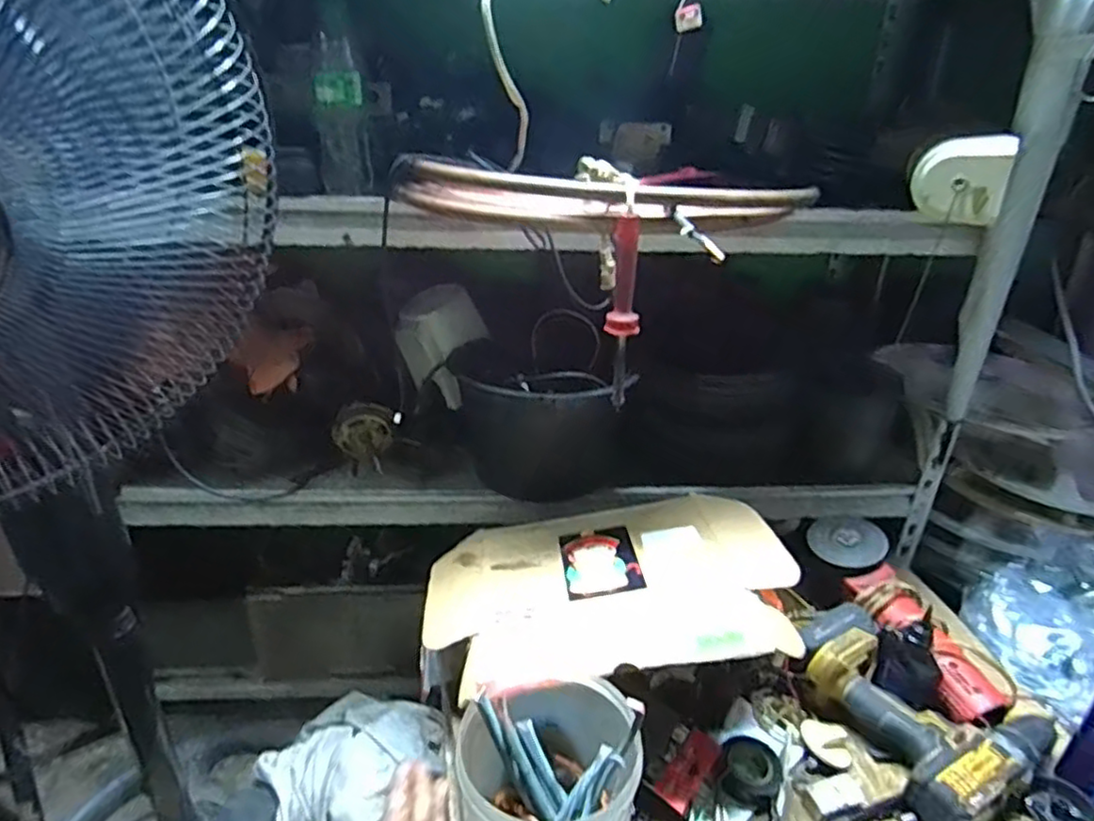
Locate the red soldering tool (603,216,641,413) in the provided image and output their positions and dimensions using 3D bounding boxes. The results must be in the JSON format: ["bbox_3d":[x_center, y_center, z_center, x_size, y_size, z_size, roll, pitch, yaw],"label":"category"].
[{"bbox_3d":[0.069,-0.090,0.615,0.024,0.169,0.030,-6,29,-16],"label":"red soldering tool"}]

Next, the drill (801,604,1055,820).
[{"bbox_3d":[0.375,0.297,0.686,0.187,0.061,0.213,-17,33,-32],"label":"drill"}]

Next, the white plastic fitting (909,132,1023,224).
[{"bbox_3d":[0.431,-0.240,0.693,0.084,0.081,0.027,17,31,26],"label":"white plastic fitting"}]

